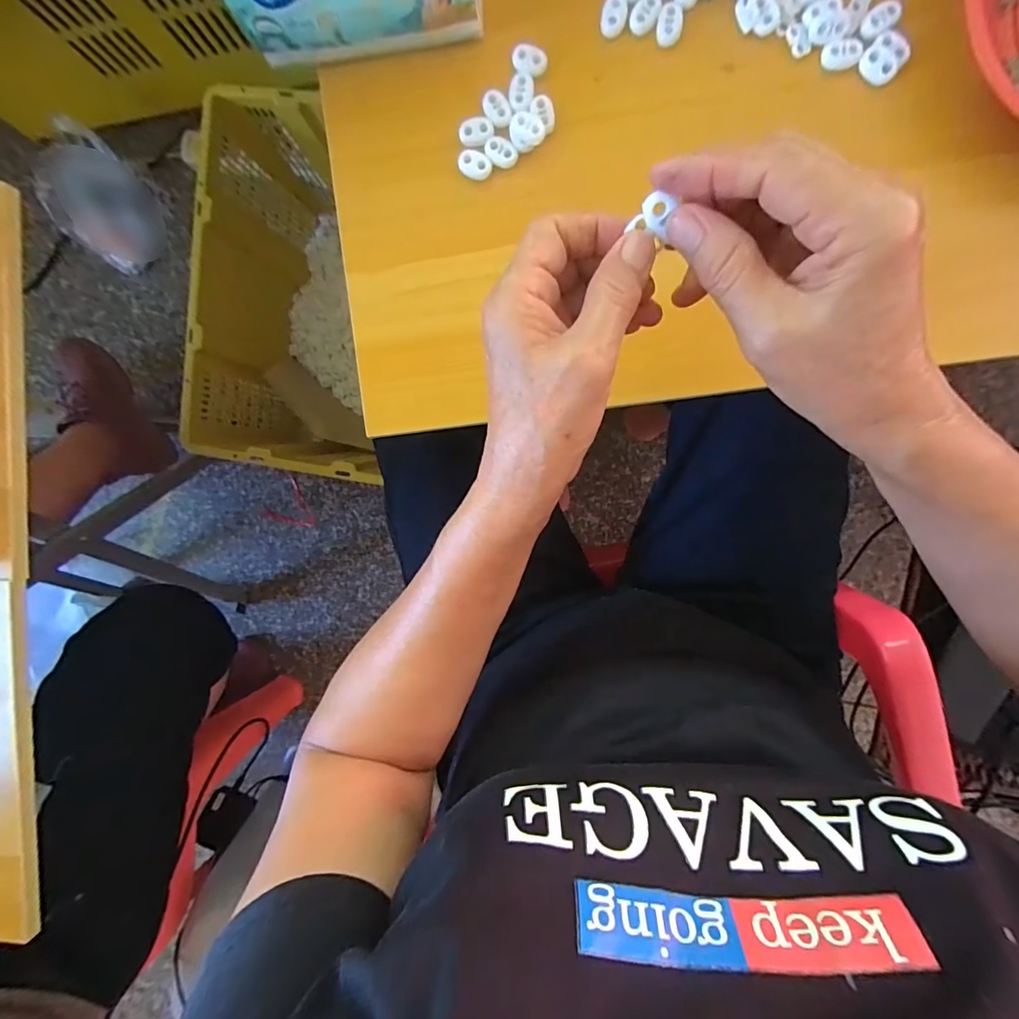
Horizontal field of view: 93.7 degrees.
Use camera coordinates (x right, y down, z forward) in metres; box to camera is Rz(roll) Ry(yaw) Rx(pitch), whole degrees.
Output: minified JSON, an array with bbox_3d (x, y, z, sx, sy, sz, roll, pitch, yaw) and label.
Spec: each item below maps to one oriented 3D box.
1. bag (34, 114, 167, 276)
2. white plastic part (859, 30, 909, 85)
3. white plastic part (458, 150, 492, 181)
[{"bbox_3d":[-0.714,-0.536,0.832,0.201,0.097,0.177,39,97,2],"label":"bag"},{"bbox_3d":[0.225,-0.272,0.287,0.023,0.006,0.025,0,94,5],"label":"white plastic part"},{"bbox_3d":[-0.023,-0.225,0.311,0.022,0.004,0.015,21,96,4],"label":"white plastic part"}]

